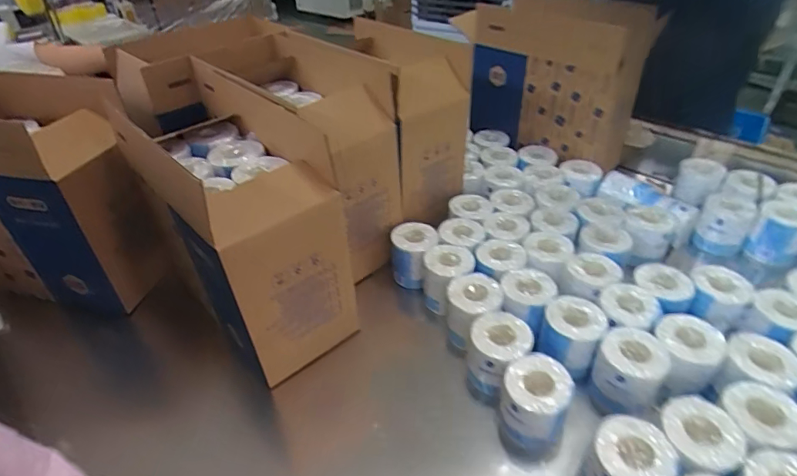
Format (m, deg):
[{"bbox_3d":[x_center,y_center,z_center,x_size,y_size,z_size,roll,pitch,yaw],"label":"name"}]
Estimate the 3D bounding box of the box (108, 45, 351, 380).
[{"bbox_3d":[-0.325,-0.064,0.854,0.212,0.392,0.504,-29,45,-28],"label":"box"}]

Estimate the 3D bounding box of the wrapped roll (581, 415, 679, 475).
[{"bbox_3d":[0.308,0.328,0.630,0.090,0.132,0.099,-2,38,2],"label":"wrapped roll"}]

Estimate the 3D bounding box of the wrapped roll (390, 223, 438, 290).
[{"bbox_3d":[0.033,0.044,0.963,0.092,0.108,0.099,-2,38,2],"label":"wrapped roll"}]

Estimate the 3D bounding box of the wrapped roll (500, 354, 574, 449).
[{"bbox_3d":[0.208,0.257,0.708,0.099,0.108,0.104,13,41,20],"label":"wrapped roll"}]

